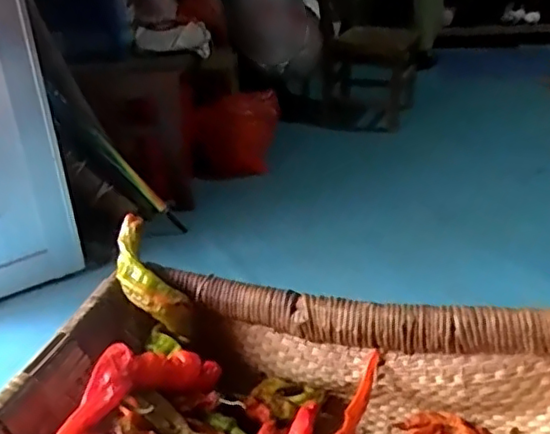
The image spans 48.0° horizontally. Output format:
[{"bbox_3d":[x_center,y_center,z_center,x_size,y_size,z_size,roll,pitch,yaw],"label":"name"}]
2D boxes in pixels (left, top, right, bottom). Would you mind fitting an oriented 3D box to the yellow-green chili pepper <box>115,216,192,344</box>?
[{"bbox_3d":[-0.131,0.064,0.624,0.047,0.035,0.133,-22,67,-32],"label":"yellow-green chili pepper"}]

